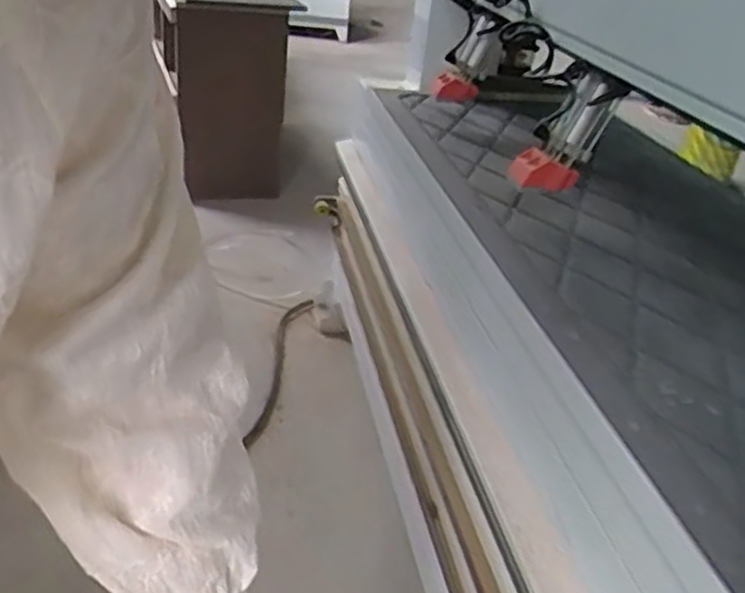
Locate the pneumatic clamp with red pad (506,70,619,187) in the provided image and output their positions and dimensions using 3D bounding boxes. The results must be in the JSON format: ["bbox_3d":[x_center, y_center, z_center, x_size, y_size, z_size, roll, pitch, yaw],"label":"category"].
[{"bbox_3d":[0.290,-0.233,1.066,0.085,0.208,0.075,35,31,-5],"label":"pneumatic clamp with red pad"}]

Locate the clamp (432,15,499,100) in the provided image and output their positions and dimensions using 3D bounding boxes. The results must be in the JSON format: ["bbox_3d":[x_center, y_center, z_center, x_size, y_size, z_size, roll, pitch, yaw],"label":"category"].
[{"bbox_3d":[0.193,-0.466,1.454,0.098,0.192,0.074,43,41,9],"label":"clamp"}]

